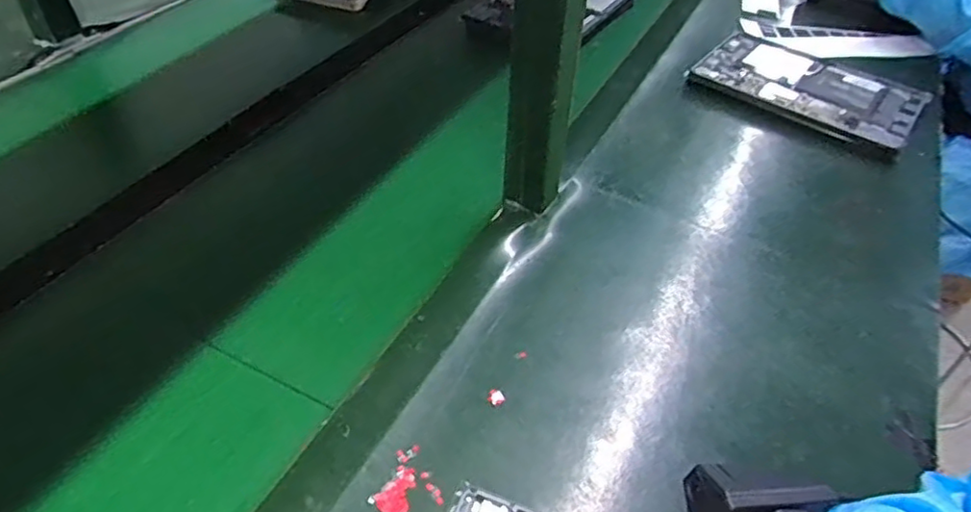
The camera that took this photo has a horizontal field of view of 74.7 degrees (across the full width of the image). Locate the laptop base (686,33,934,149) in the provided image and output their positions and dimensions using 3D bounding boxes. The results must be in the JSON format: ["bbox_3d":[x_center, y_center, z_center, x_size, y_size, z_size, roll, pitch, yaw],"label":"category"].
[{"bbox_3d":[0.414,-0.219,0.817,0.258,0.019,0.185,31,51,26],"label":"laptop base"}]

